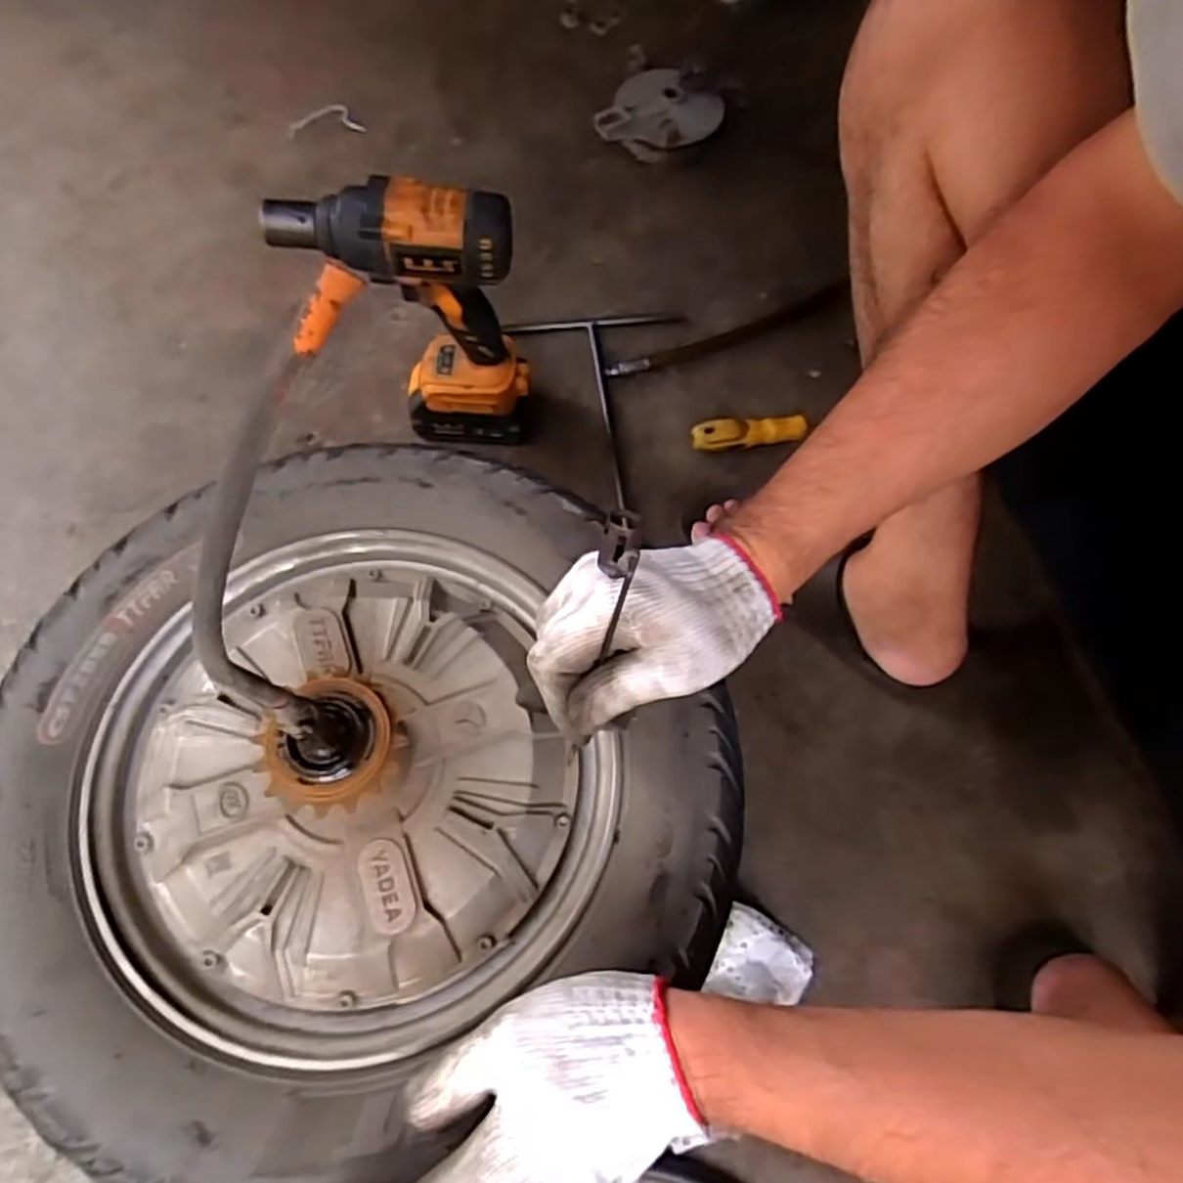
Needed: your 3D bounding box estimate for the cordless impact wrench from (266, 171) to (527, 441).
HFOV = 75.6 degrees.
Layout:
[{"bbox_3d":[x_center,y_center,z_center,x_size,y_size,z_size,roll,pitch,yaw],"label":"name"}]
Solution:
[{"bbox_3d":[-0.144,-0.230,0.647,0.176,0.254,0.083,16,67,4],"label":"cordless impact wrench"}]

